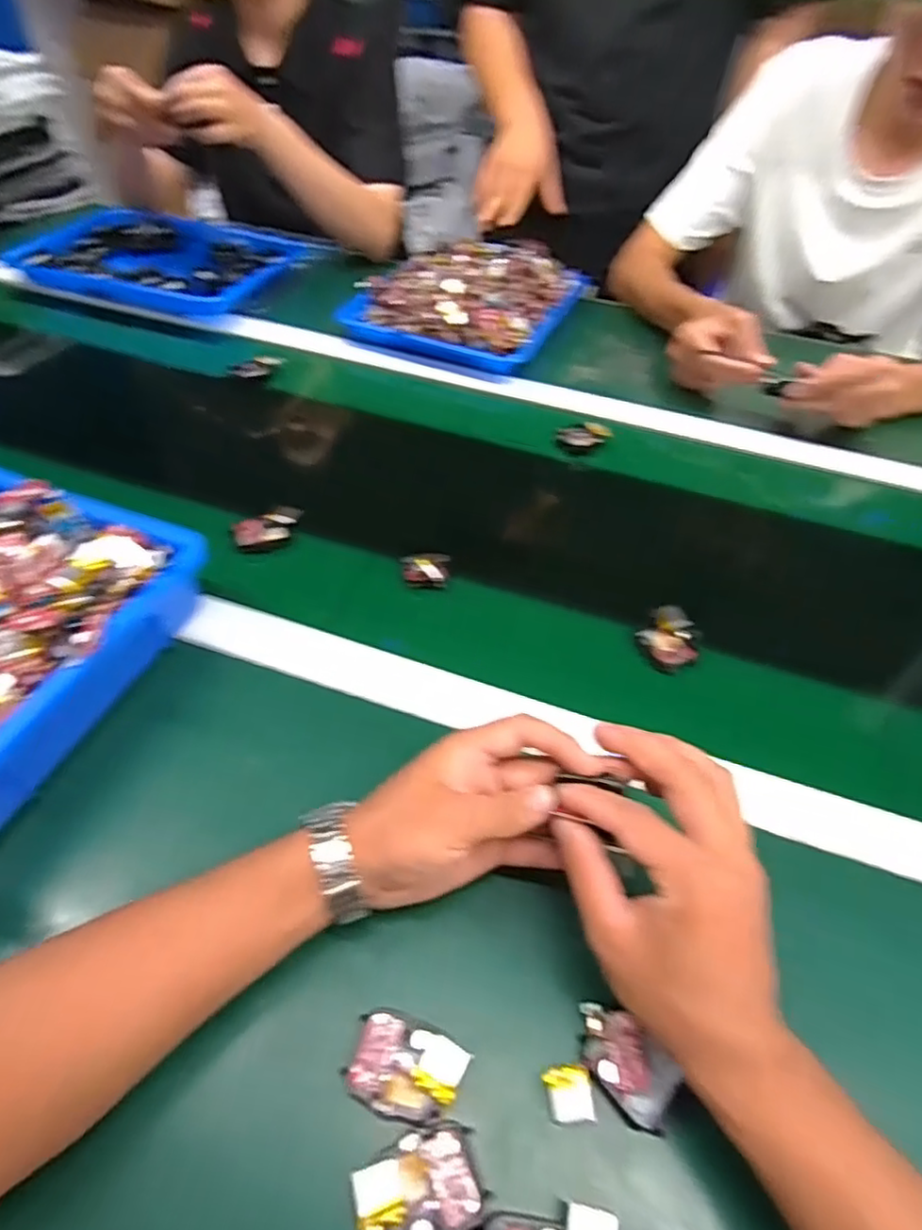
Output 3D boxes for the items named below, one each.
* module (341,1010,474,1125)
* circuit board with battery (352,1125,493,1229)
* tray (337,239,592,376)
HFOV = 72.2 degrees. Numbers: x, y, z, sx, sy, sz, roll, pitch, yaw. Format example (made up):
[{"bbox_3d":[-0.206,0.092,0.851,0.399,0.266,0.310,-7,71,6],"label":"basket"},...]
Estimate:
[{"bbox_3d":[-0.025,0.214,0.298,0.052,0.016,0.038,17,50,10],"label":"module"},{"bbox_3d":[-0.016,0.243,0.267,0.052,0.013,0.037,-14,52,-16],"label":"circuit board with battery"},{"bbox_3d":[0.007,-0.419,0.825,0.257,0.064,0.274,18,50,11],"label":"tray"}]

